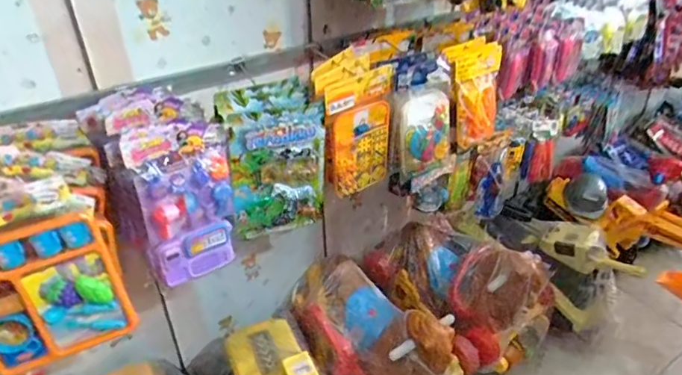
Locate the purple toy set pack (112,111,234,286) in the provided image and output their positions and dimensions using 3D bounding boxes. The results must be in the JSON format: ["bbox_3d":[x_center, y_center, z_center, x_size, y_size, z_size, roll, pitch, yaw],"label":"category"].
[{"bbox_3d":[-0.335,0.031,1.065,0.209,0.358,0.065,-27,41,-33],"label":"purple toy set pack"}]

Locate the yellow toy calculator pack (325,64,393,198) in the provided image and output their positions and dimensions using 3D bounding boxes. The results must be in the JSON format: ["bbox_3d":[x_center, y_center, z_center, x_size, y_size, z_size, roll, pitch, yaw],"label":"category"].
[{"bbox_3d":[0.045,-0.142,1.306,0.208,0.341,0.054,-25,40,-31],"label":"yellow toy calculator pack"}]

